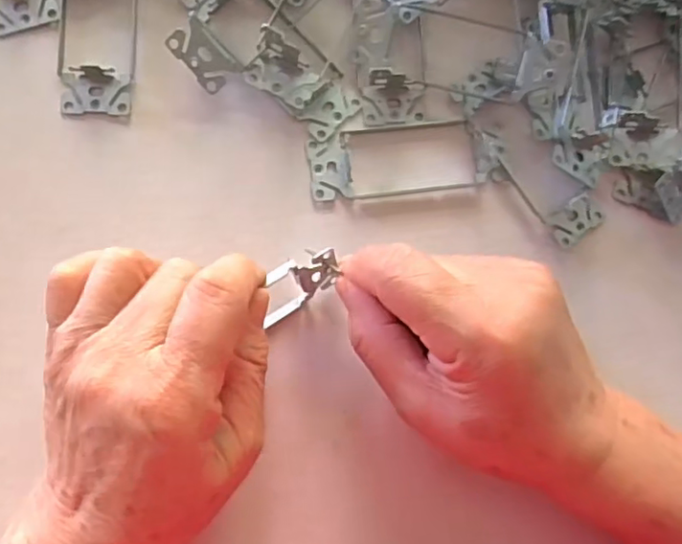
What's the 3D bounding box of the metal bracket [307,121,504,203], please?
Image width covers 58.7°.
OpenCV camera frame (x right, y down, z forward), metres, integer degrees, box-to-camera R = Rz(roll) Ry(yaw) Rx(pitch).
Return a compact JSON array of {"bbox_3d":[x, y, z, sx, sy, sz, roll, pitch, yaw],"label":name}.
[{"bbox_3d":[0.034,-0.059,0.315,0.102,0.005,0.036,-7,85,-8],"label":"metal bracket"}]

